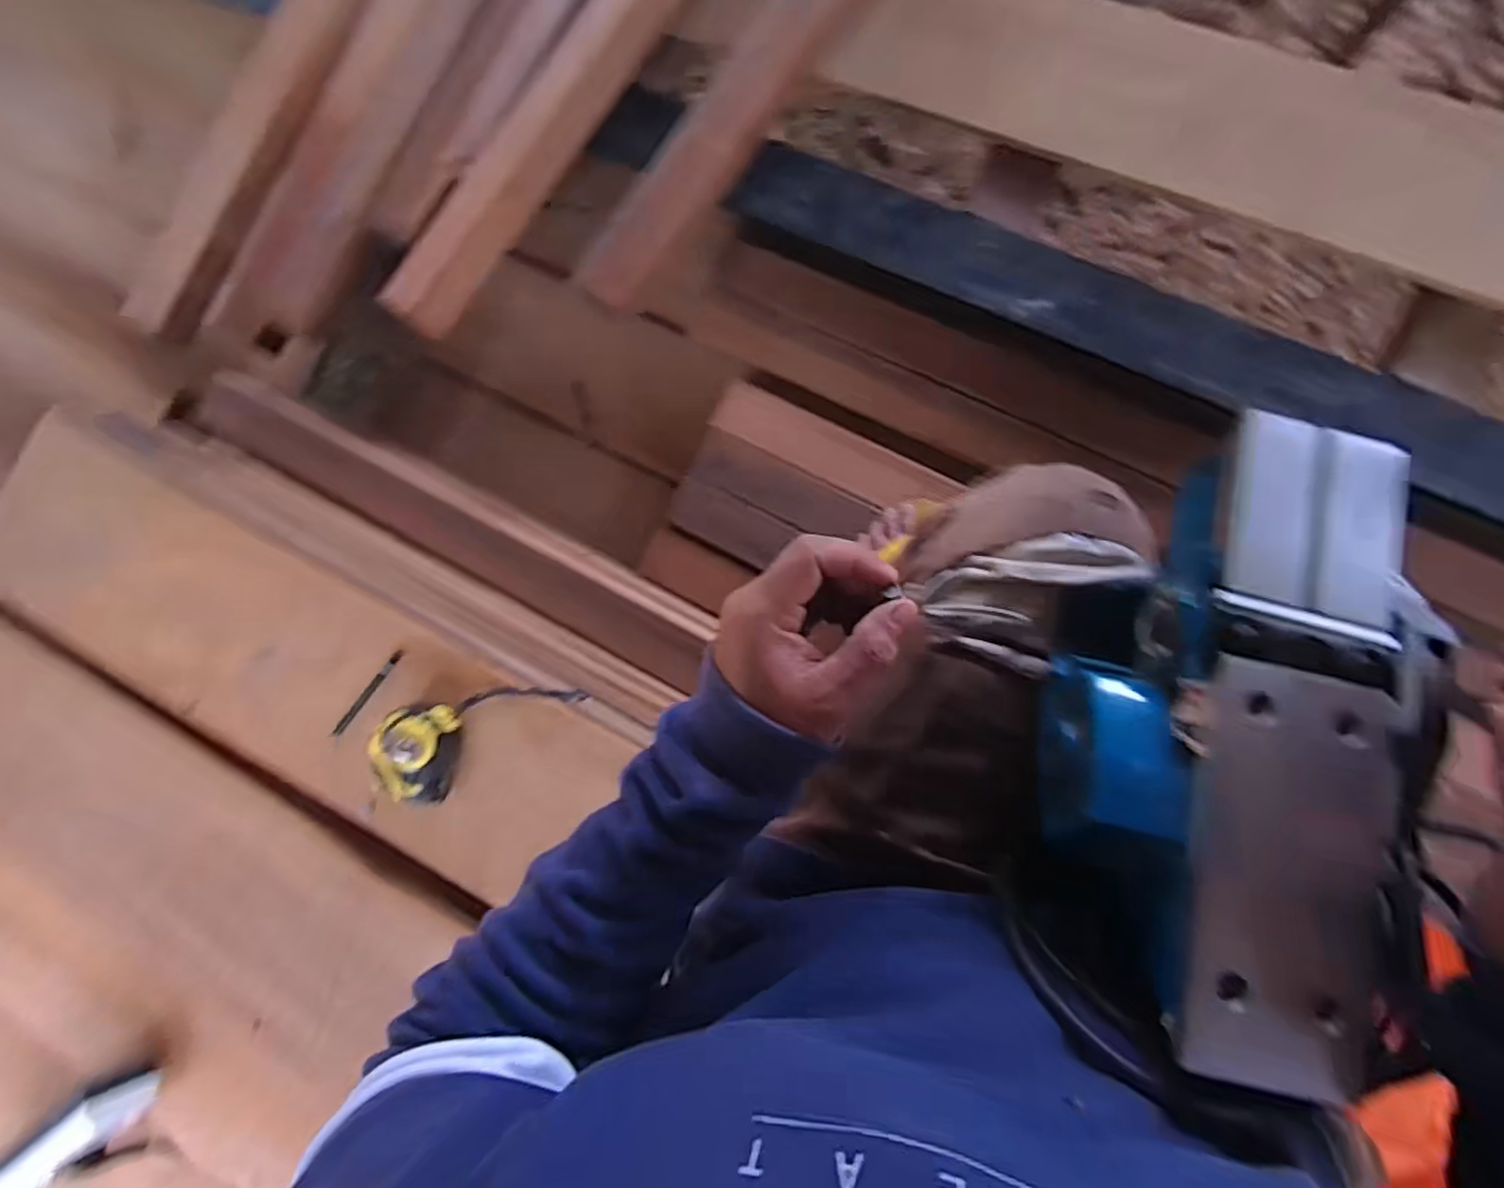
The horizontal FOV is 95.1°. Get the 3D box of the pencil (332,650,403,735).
[{"bbox_3d":[-0.365,0.094,0.653,0.008,0.008,0.102,39,92,8],"label":"pencil"}]

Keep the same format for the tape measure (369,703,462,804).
[{"bbox_3d":[-0.300,0.141,0.618,0.067,0.045,0.083,10,87,8],"label":"tape measure"}]

